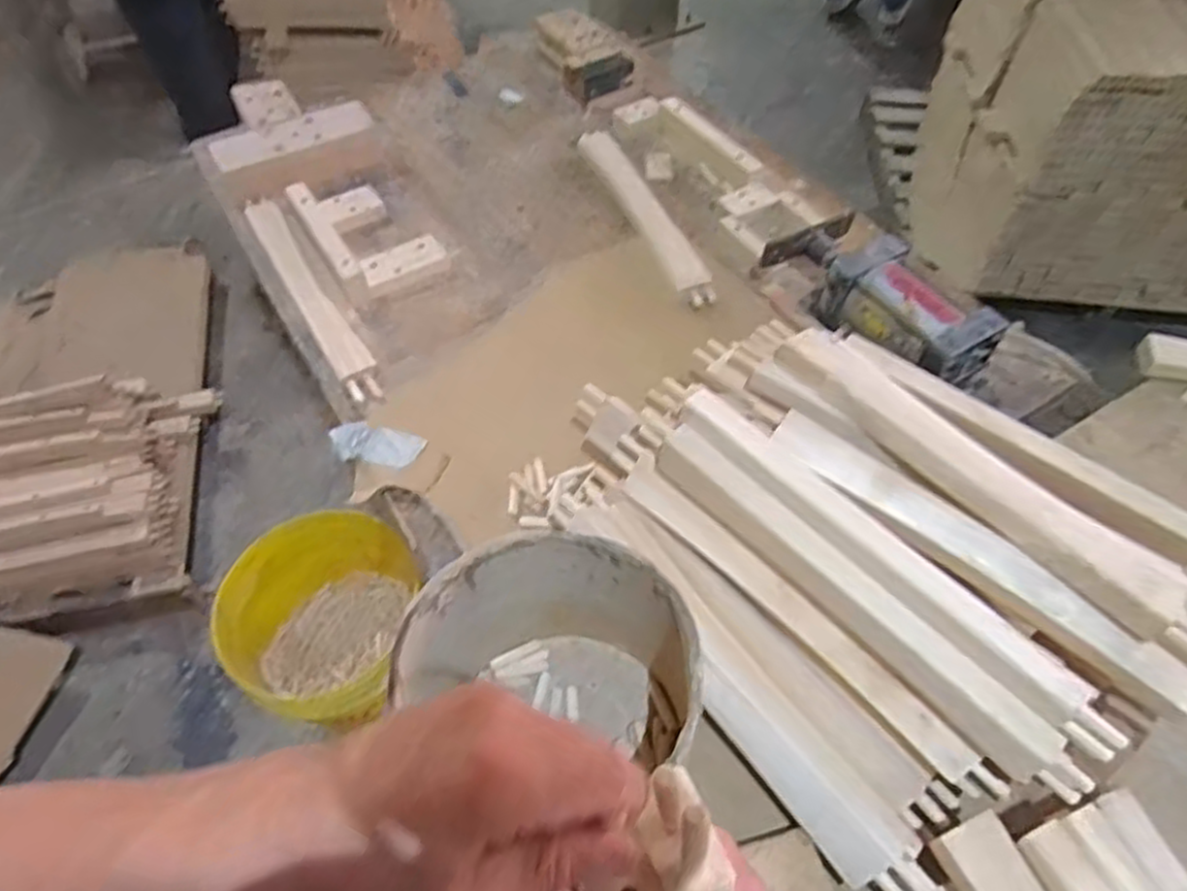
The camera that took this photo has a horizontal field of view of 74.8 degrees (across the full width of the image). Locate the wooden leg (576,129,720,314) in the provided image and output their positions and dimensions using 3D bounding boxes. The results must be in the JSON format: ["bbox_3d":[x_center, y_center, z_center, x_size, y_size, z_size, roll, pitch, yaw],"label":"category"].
[{"bbox_3d":[0.073,-0.320,1.074,0.053,0.025,0.383,-19,56,-12],"label":"wooden leg"}]

